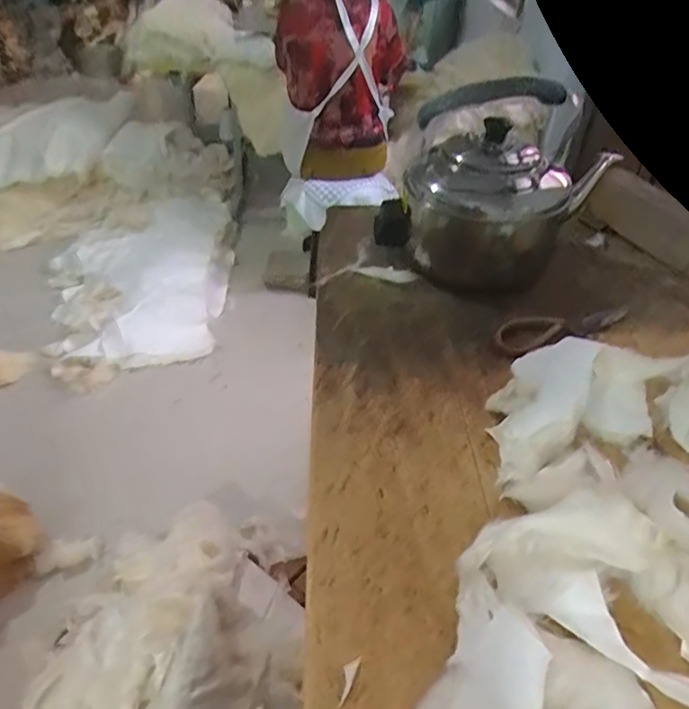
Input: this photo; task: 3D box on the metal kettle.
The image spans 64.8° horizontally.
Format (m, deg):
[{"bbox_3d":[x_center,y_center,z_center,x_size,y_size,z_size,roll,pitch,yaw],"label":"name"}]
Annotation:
[{"bbox_3d":[0.205,-0.232,0.713,0.197,0.240,0.215,29,47,26],"label":"metal kettle"}]

